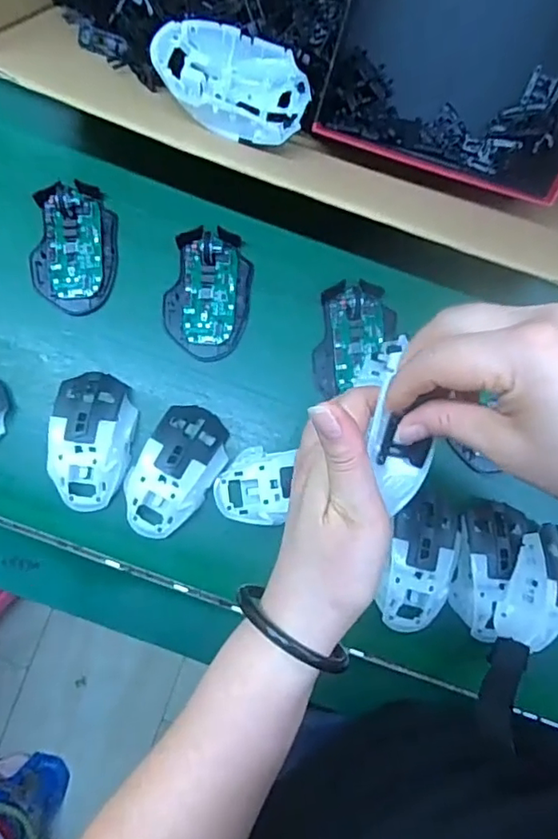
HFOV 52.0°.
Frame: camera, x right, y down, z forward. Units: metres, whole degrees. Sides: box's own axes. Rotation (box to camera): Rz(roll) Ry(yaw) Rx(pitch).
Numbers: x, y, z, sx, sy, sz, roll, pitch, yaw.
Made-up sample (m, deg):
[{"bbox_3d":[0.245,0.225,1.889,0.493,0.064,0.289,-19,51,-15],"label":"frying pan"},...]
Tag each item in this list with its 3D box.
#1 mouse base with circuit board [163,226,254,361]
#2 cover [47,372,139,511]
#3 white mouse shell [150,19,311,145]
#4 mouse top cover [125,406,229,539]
[{"bbox_3d":[-0.062,-0.114,0.511,0.073,0.016,0.115,13,84,-1],"label":"mouse base with circuit board"},{"bbox_3d":[-0.159,0.019,0.487,0.070,0.038,0.118,4,84,-2],"label":"cover"},{"bbox_3d":[-0.033,-0.248,0.420,0.111,0.031,0.067,22,84,0],"label":"white mouse shell"},{"bbox_3d":[-0.088,0.046,0.487,0.060,0.033,0.114,27,84,0],"label":"mouse top cover"}]

